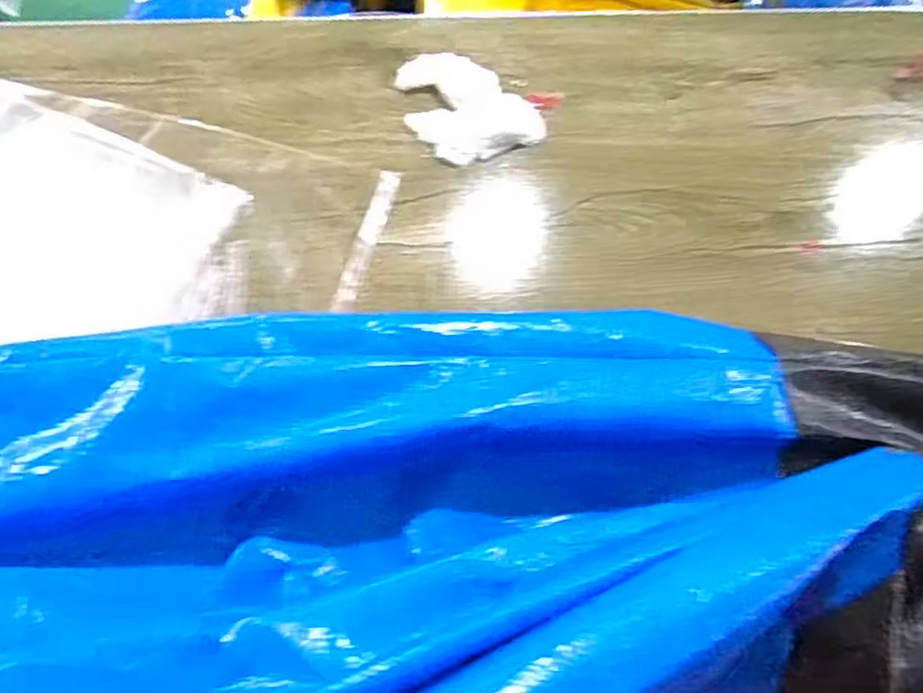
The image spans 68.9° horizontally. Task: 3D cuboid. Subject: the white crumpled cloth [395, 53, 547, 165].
[{"bbox_3d":[-0.003,-0.201,0.565,0.090,0.013,0.127,-38,72,-15],"label":"white crumpled cloth"}]

